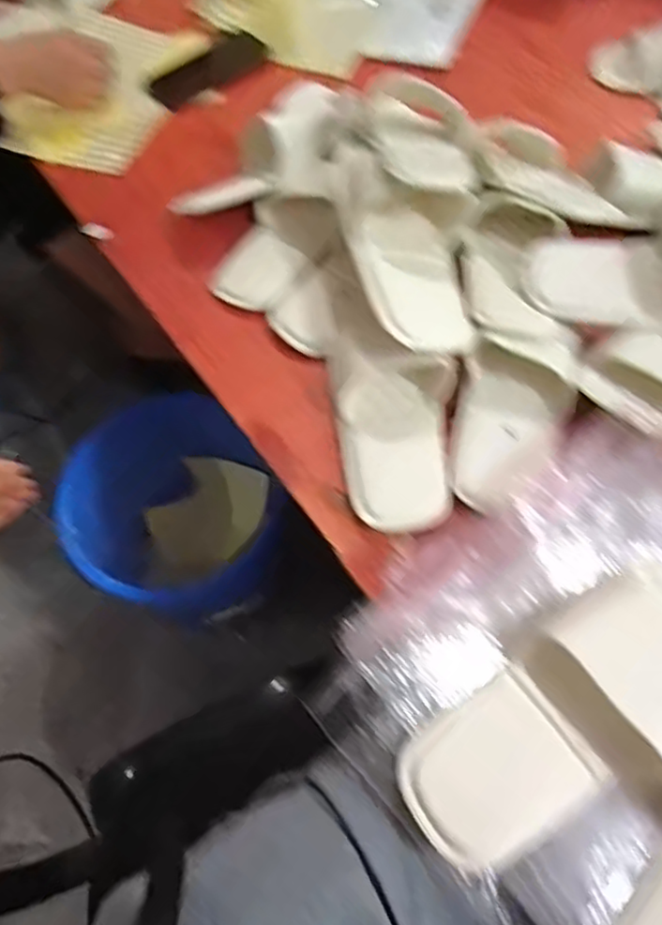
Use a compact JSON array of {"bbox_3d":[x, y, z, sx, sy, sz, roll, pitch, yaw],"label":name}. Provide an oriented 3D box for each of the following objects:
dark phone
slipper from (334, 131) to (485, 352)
[{"bbox_3d":[-0.158,-0.524,0.873,0.077,0.012,0.173,40,70,22],"label":"dark phone"},{"bbox_3d":[0.072,-0.207,0.595,0.115,0.064,0.236,-7,61,-1],"label":"slipper"}]

